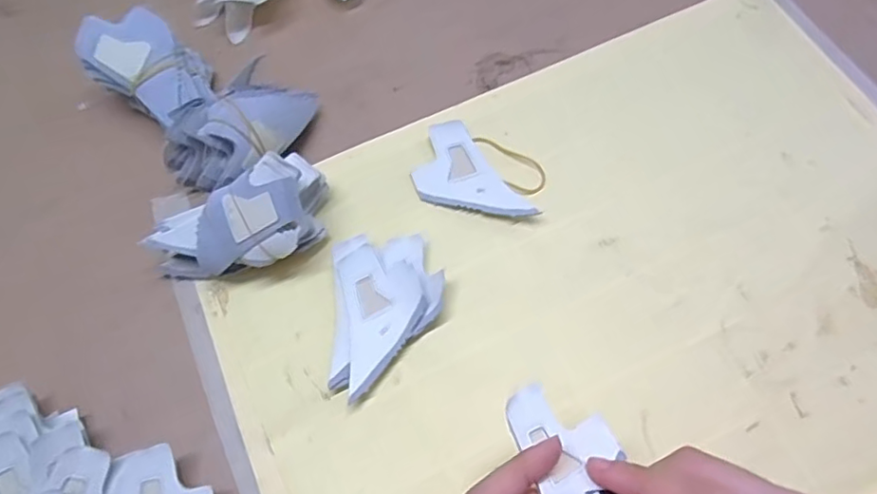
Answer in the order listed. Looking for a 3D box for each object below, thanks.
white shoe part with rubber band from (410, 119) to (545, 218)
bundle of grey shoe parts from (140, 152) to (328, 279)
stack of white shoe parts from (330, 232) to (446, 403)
[{"bbox_3d":[0.027,-0.049,0.383,0.080,0.010,0.056,18,70,10],"label":"white shoe part with rubber band"},{"bbox_3d":[-0.118,-0.008,0.358,0.110,0.054,0.053,-26,68,6],"label":"bundle of grey shoe parts"},{"bbox_3d":[-0.029,0.038,0.347,0.063,0.020,0.088,-3,68,2],"label":"stack of white shoe parts"}]

